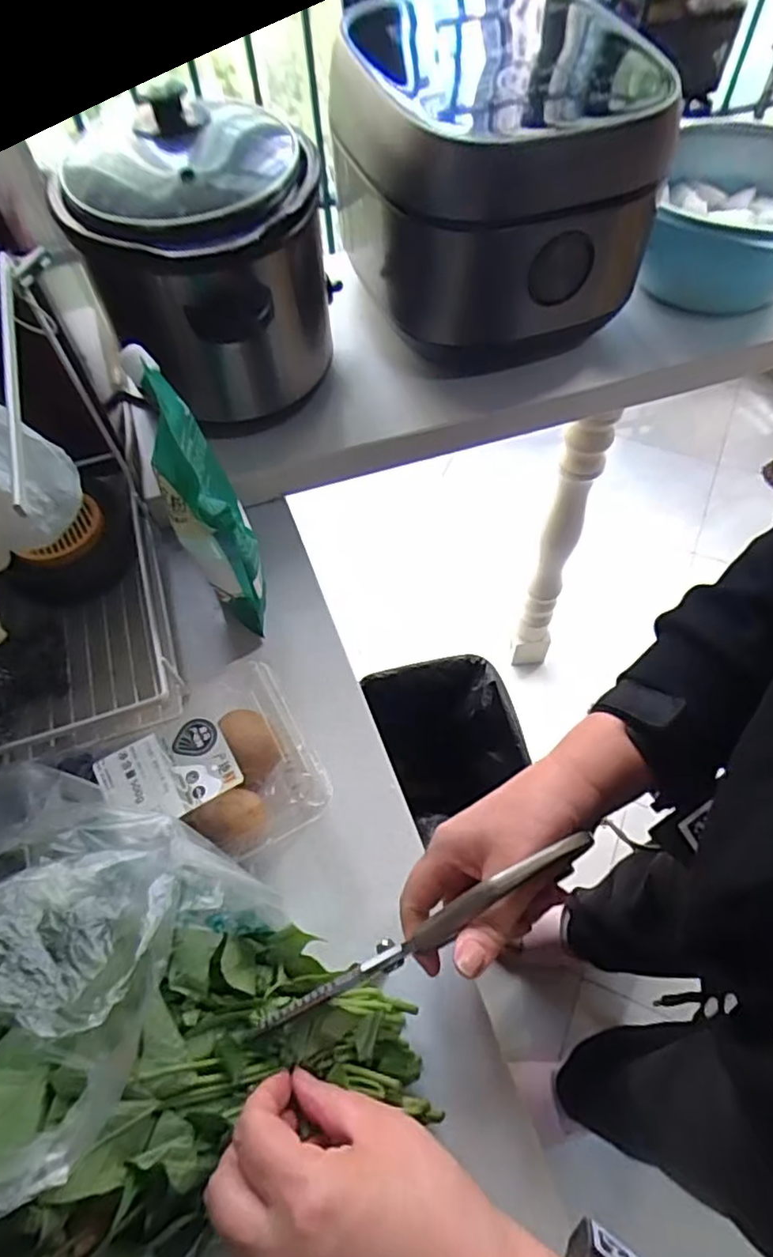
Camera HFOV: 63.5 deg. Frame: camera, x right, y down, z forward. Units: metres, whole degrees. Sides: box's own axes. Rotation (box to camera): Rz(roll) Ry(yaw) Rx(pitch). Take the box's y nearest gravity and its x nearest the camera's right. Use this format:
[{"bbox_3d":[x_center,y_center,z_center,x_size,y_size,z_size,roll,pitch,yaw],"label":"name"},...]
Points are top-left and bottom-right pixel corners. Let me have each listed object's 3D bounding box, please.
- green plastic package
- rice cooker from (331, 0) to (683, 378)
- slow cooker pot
[{"bbox_3d":[-0.135,-0.089,0.475,0.054,0.201,0.128,-21,61,-10],"label":"green plastic package"},{"bbox_3d":[0.095,-0.414,0.610,0.263,0.214,0.286,-12,60,-5],"label":"rice cooker"},{"bbox_3d":[-0.155,-0.325,0.571,0.202,0.201,0.236,-12,60,-5],"label":"slow cooker pot"}]

